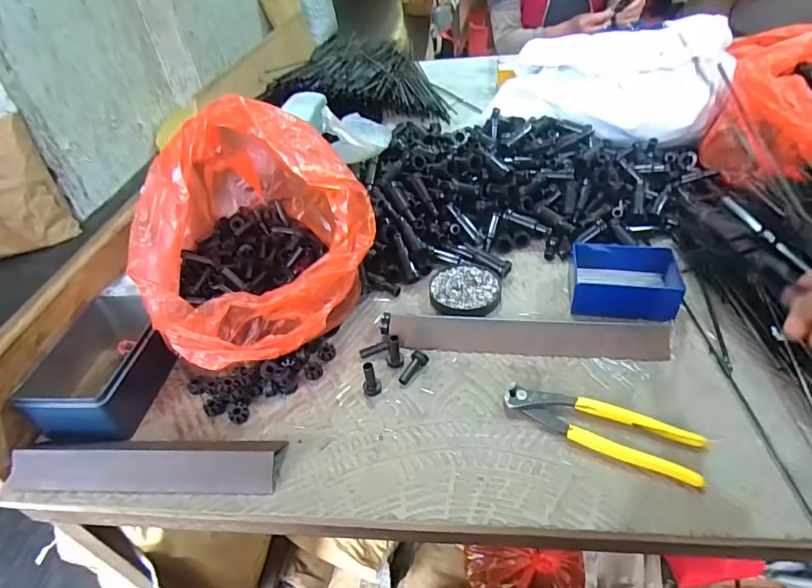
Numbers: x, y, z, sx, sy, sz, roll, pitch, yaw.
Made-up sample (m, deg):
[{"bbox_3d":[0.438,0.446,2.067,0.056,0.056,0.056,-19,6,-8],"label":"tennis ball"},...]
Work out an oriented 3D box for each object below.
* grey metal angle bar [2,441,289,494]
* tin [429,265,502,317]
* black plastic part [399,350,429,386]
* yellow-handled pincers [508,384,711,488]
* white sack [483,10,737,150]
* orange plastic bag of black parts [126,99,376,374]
[{"bbox_3d":[-0.233,0.147,0.425,0.246,0.037,0.049,-2,41,7],"label":"grey metal angle bar"},{"bbox_3d":[0.071,-0.004,0.570,0.081,0.014,0.078,-4,41,4],"label":"tin"},{"bbox_3d":[0.007,0.075,0.485,0.013,0.015,0.039,25,65,32],"label":"black plastic part"},{"bbox_3d":[0.167,0.115,0.416,0.160,0.013,0.044,14,46,23],"label":"yellow-handled pincers"},{"bbox_3d":[0.326,-0.348,0.774,0.330,0.124,0.202,18,47,26],"label":"white sack"},{"bbox_3d":[-0.178,-0.084,0.525,0.240,0.169,0.317,-28,45,-22],"label":"orange plastic bag of black parts"}]

